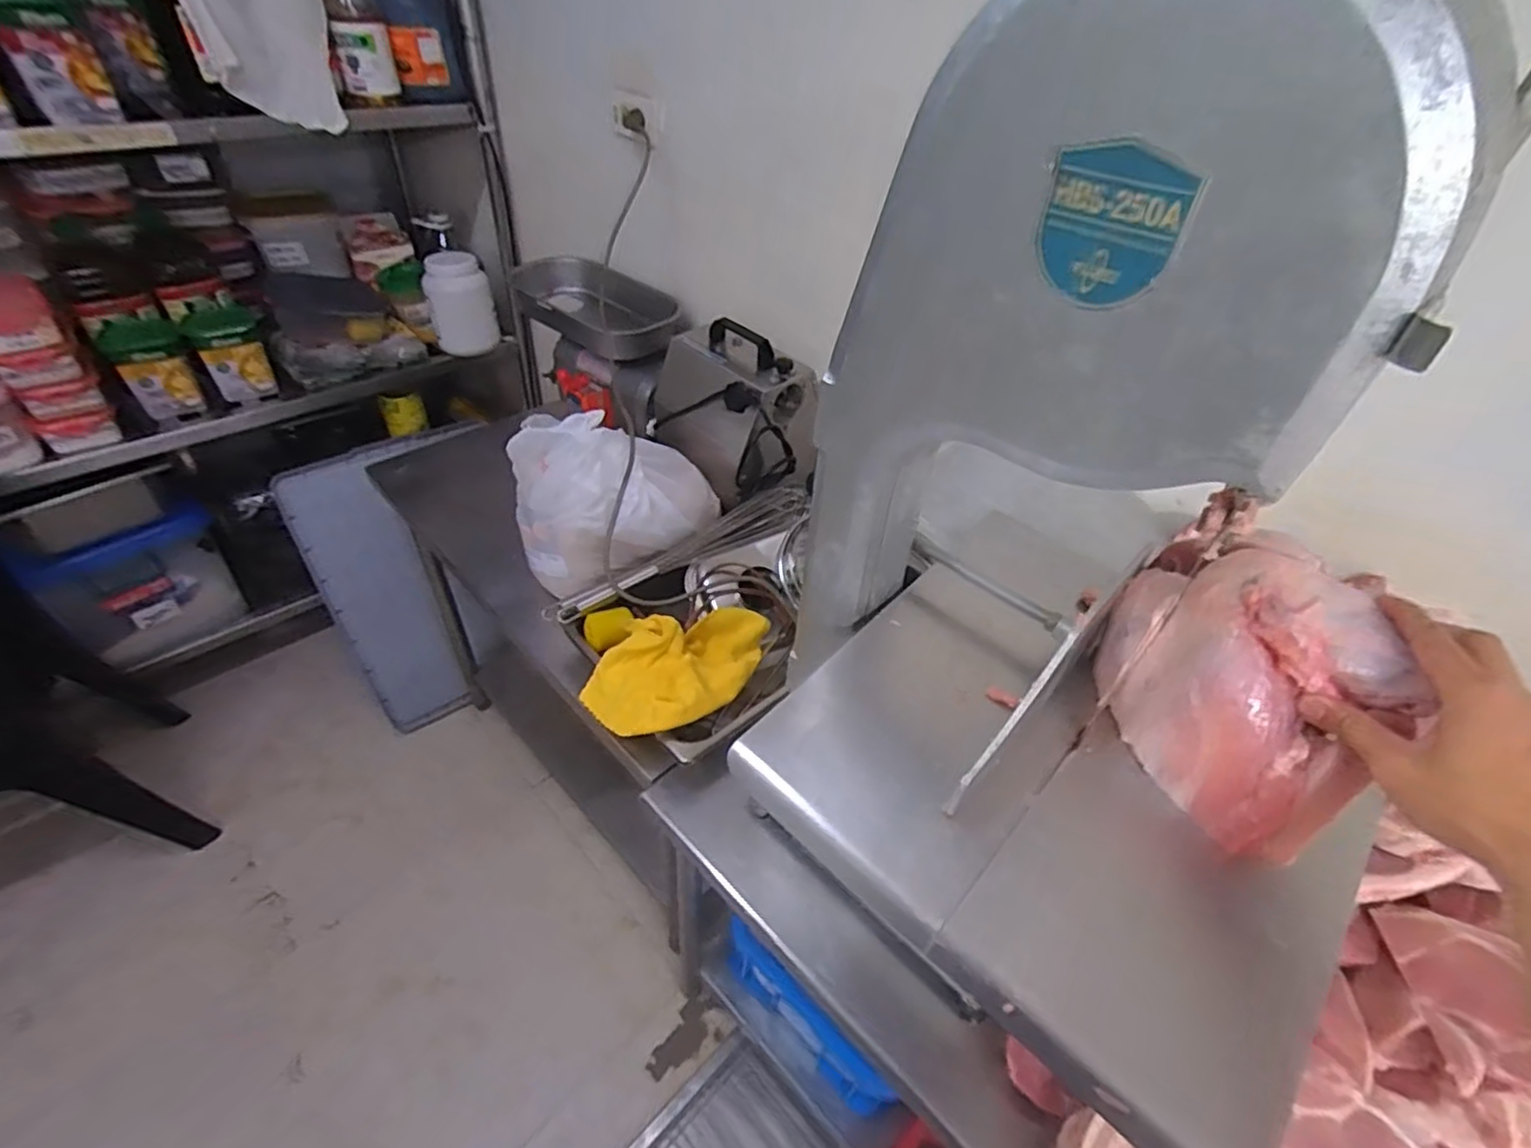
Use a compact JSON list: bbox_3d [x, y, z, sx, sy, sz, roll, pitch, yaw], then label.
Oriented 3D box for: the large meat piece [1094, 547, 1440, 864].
[{"bbox_3d":[0.336,0.077,0.481,0.093,0.148,0.182,-7,44,-14],"label":"large meat piece"}]

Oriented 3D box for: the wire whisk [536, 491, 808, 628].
[{"bbox_3d":[-0.131,-0.043,1.073,0.454,0.074,0.089,-19,48,-26],"label":"wire whisk"}]

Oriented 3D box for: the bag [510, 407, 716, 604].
[{"bbox_3d":[-0.230,-0.130,1.079,0.309,0.239,0.214,-15,47,-22],"label":"bag"}]

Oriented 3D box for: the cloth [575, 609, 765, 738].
[{"bbox_3d":[-0.107,0.120,0.932,0.257,0.072,0.168,-31,54,-34],"label":"cloth"}]

